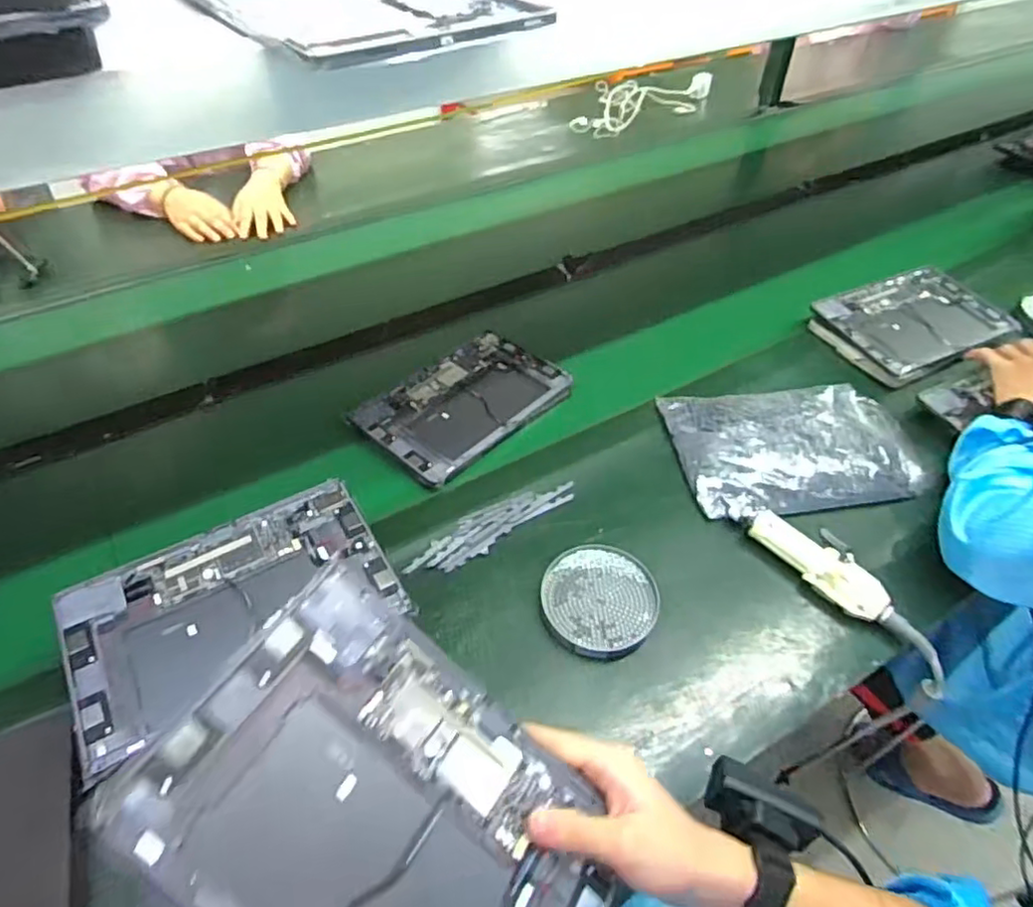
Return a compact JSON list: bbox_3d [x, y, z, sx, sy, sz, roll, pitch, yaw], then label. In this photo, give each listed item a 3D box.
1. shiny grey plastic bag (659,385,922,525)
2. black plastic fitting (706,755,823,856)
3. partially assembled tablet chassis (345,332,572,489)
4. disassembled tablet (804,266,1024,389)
[{"bbox_3d":[0.332,-0.014,0.768,0.275,0.032,0.181,-7,47,-7],"label":"shiny grey plastic bag"},{"bbox_3d":[0.164,0.237,0.428,0.071,0.036,0.040,23,51,20],"label":"black plastic fitting"},{"bbox_3d":[-0.064,-0.067,0.816,0.161,0.011,0.253,35,56,26],"label":"partially assembled tablet chassis"},{"bbox_3d":[0.565,-0.189,0.922,0.256,0.034,0.179,-22,48,-18],"label":"disassembled tablet"}]

